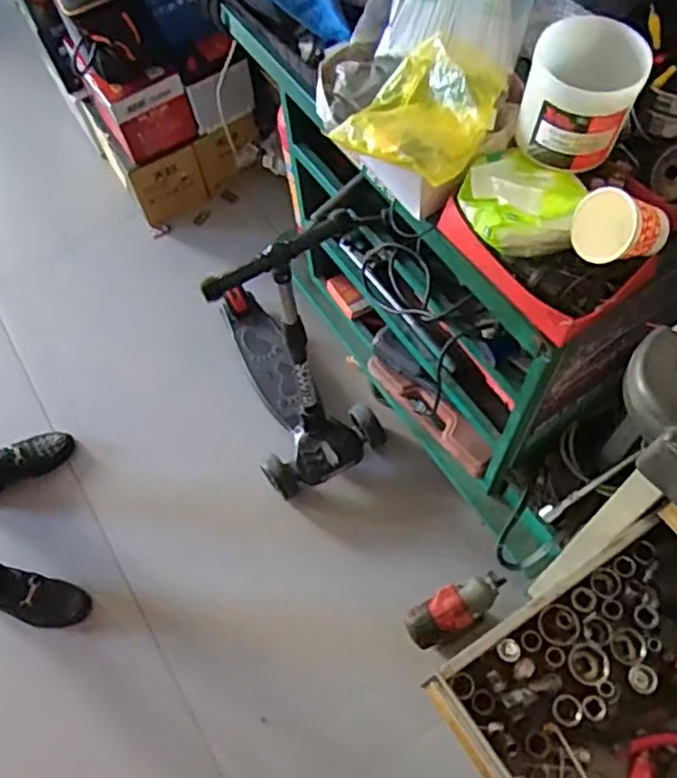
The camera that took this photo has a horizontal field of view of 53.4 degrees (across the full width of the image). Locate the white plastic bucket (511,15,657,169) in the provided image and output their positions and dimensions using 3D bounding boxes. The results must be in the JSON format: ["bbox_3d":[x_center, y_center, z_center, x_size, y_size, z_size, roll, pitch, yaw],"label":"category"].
[{"bbox_3d":[0.256,-0.309,0.717,0.113,0.108,0.101,23,68,14],"label":"white plastic bucket"}]

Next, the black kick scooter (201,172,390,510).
[{"bbox_3d":[-0.093,-0.154,1.289,0.281,0.670,0.511,-16,65,-4],"label":"black kick scooter"}]

